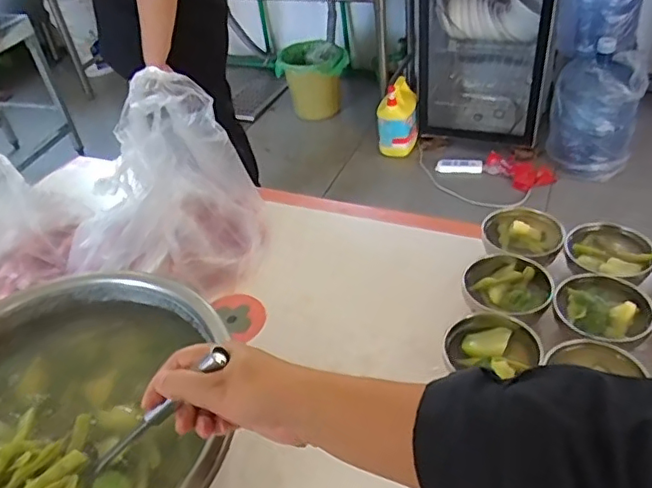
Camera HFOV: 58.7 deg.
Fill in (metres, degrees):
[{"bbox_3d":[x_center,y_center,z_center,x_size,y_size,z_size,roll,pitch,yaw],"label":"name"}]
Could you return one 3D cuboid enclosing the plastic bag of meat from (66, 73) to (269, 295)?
[{"bbox_3d":[-0.214,-0.079,0.779,0.229,0.292,0.168,-12,42,-5],"label":"plastic bag of meat"}]

